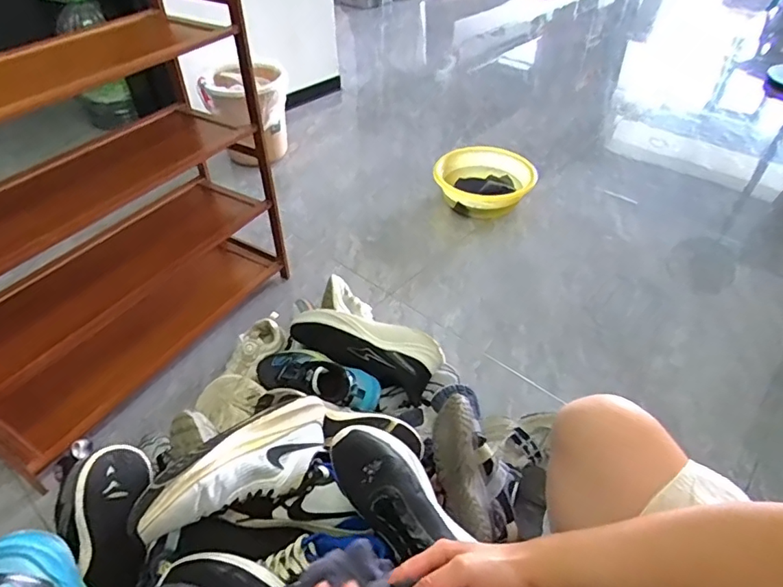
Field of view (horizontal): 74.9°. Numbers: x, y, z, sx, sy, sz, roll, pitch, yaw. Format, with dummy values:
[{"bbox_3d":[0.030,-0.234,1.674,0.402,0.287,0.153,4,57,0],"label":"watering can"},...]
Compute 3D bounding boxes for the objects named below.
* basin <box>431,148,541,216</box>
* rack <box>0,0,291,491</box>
[{"bbox_3d":[0.272,-0.329,1.541,0.298,0.116,0.242,15,45,15],"label":"basin"},{"bbox_3d":[-0.530,-0.121,0.918,0.281,0.634,0.660,20,47,20],"label":"rack"}]

